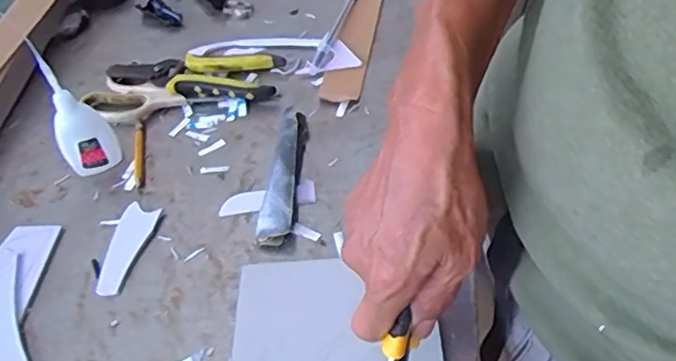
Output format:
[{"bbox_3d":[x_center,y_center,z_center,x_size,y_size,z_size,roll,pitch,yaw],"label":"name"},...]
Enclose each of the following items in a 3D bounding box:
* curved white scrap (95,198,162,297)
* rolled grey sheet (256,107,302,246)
[{"bbox_3d":[-0.168,0.051,0.479,0.030,0.006,0.079,10,52,14],"label":"curved white scrap"},{"bbox_3d":[-0.046,-0.006,0.503,0.027,0.017,0.137,-1,50,6],"label":"rolled grey sheet"}]

